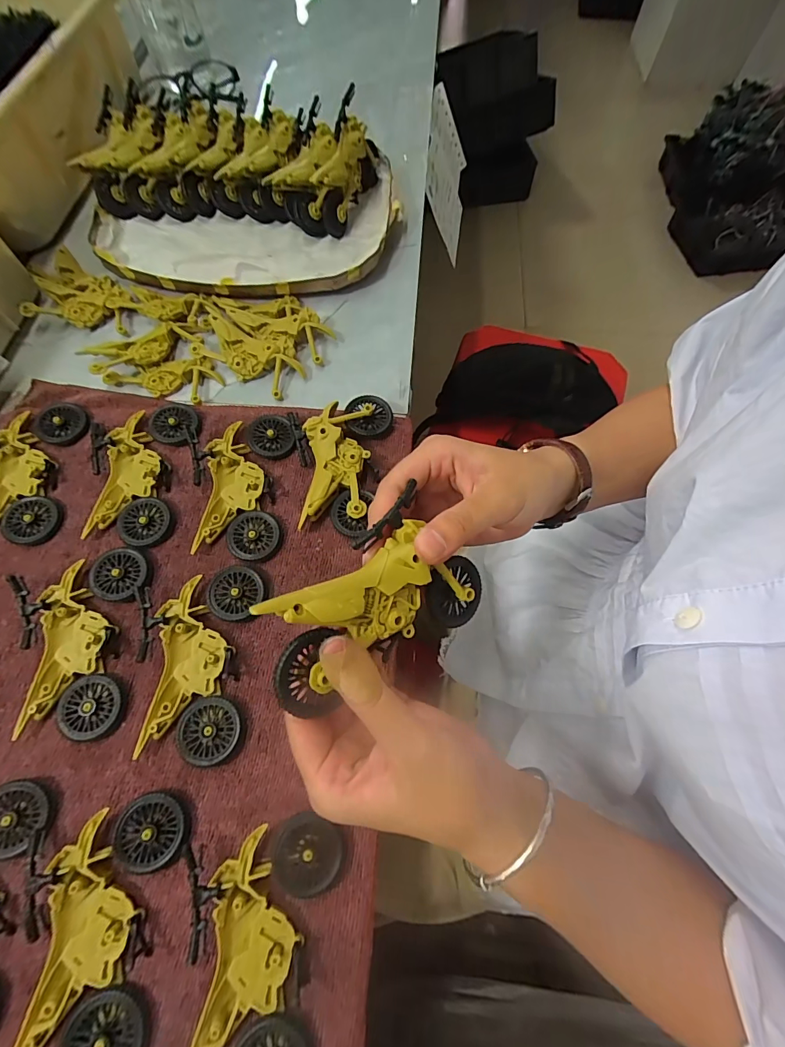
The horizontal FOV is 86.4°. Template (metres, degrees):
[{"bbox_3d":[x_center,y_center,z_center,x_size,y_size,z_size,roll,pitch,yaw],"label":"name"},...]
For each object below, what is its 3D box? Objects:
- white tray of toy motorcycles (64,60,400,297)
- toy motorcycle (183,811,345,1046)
[{"bbox_3d":[-0.149,-0.333,0.418,0.306,0.073,0.230,4,68,0],"label":"white tray of toy motorcycles"},{"bbox_3d":[-0.067,0.217,0.211,0.076,0.016,0.112,0,68,-2],"label":"toy motorcycle"}]

